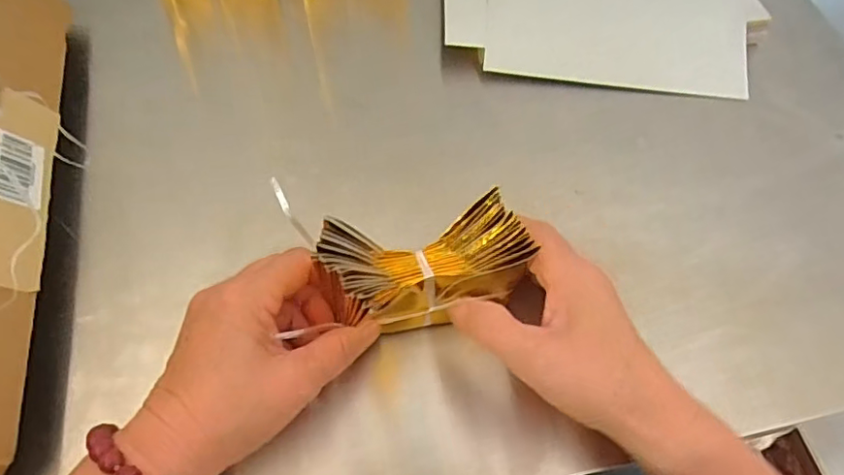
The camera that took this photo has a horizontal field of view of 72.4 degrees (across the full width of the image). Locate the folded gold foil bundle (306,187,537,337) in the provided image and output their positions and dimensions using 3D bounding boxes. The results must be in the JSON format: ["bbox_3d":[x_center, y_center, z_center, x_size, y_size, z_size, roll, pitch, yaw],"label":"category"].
[{"bbox_3d":[0.001,0.017,0.323,0.107,0.066,0.049,-15,61,-9],"label":"folded gold foil bundle"}]

